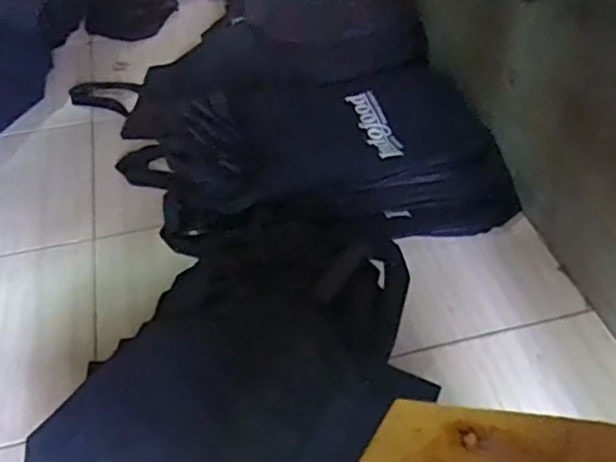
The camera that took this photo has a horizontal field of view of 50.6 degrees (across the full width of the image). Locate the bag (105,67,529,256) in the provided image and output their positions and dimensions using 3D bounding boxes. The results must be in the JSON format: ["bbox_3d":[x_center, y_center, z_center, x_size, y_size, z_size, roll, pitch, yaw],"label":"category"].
[{"bbox_3d":[0.004,-0.187,1.254,0.724,0.202,0.415,-2,44,2],"label":"bag"}]

